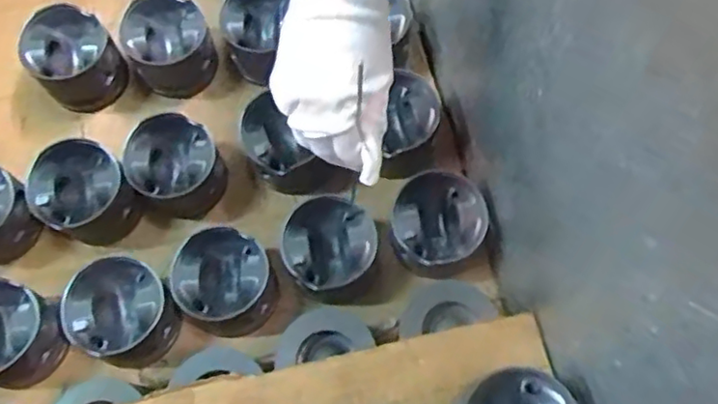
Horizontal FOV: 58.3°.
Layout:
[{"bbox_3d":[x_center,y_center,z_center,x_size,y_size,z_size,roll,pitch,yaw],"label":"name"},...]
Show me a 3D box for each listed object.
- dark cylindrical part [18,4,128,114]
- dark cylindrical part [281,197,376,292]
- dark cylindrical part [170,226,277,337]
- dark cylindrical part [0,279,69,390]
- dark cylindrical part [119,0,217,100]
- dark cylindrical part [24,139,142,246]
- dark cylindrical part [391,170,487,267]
[{"bbox_3d":[-0.302,-0.151,0.682,0.085,0.073,0.091,0,71,0],"label":"dark cylindrical part"},{"bbox_3d":[-0.029,0.045,0.627,0.084,0.065,0.085,0,71,0],"label":"dark cylindrical part"},{"bbox_3d":[-0.126,0.079,0.612,0.089,0.065,0.085,0,71,0],"label":"dark cylindrical part"},{"bbox_3d":[-0.320,0.120,0.585,0.087,0.069,0.083,0,71,0],"label":"dark cylindrical part"},{"bbox_3d":[-0.204,-0.171,0.700,0.089,0.067,0.093,0,71,0],"label":"dark cylindrical part"},{"bbox_3d":[-0.271,-0.005,0.644,0.077,0.091,0.084,0,71,0],"label":"dark cylindrical part"},{"bbox_3d":[0.076,0.023,0.631,0.090,0.072,0.083,0,71,0],"label":"dark cylindrical part"}]

